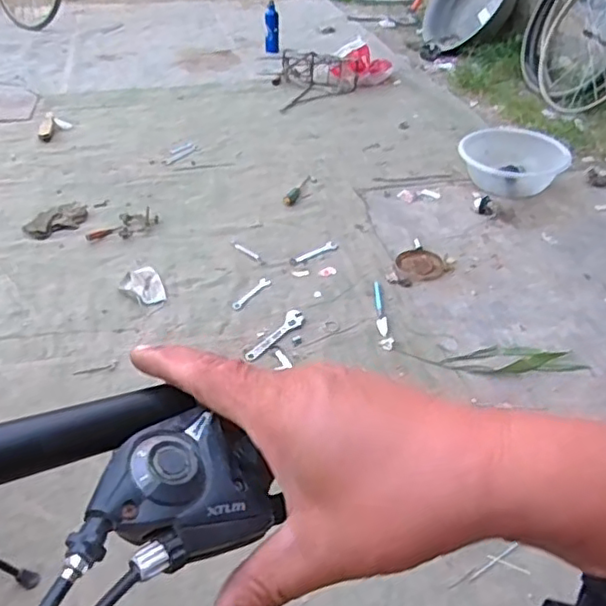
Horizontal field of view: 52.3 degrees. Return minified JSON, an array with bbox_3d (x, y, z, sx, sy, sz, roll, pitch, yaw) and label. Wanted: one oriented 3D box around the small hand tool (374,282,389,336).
[{"bbox_3d":[0.188,0.009,1.500,0.026,0.016,0.180,2,39,-4],"label":"small hand tool"}]

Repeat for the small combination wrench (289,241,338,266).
[{"bbox_3d":[0.030,-0.135,1.684,0.170,0.007,0.035,-26,49,-33],"label":"small combination wrench"}]

